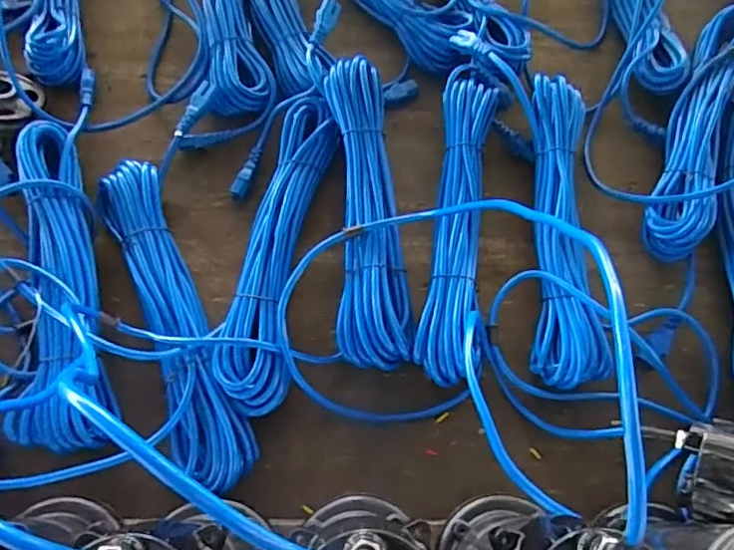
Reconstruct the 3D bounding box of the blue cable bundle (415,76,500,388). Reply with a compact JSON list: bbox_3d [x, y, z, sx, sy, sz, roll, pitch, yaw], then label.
[{"bbox_3d":[0.097,-0.059,0.613,0.060,0.055,0.348,9,68,1],"label":"blue cable bundle"}]

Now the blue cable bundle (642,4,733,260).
[{"bbox_3d":[0.390,-0.172,0.666,0.068,0.067,0.345,23,69,6],"label":"blue cable bundle"}]

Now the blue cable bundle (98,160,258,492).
[{"bbox_3d":[-0.195,0.039,0.565,0.074,0.047,0.351,-21,70,-11],"label":"blue cable bundle"}]

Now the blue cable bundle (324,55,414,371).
[{"bbox_3d":[-0.001,-0.071,0.609,0.077,0.064,0.346,-2,68,-4],"label":"blue cable bundle"}]

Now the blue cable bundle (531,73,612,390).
[{"bbox_3d":[0.213,-0.051,0.613,0.071,0.063,0.346,5,68,-1],"label":"blue cable bundle"}]

